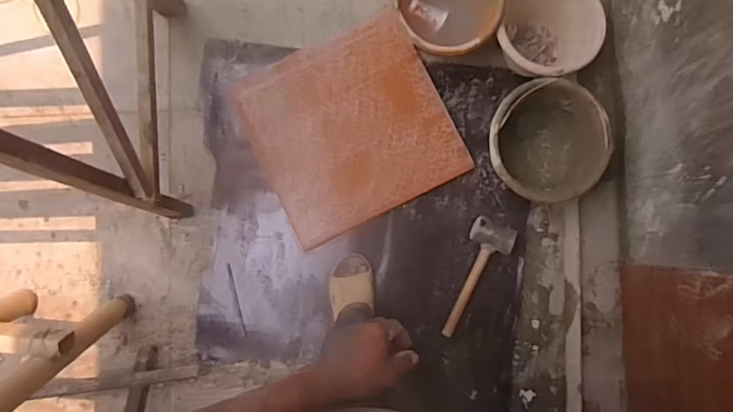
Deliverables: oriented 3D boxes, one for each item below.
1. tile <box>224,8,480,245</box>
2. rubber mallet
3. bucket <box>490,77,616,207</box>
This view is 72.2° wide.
[{"bbox_3d":[-0.045,-0.204,1.327,0.489,0.031,0.483,-26,85,1],"label":"tile"},{"bbox_3d":[0.268,0.186,1.260,0.112,0.056,0.312,24,88,4],"label":"rubber mallet"},{"bbox_3d":[0.418,-0.143,1.211,0.253,0.213,0.260,0,86,3],"label":"bucket"}]

